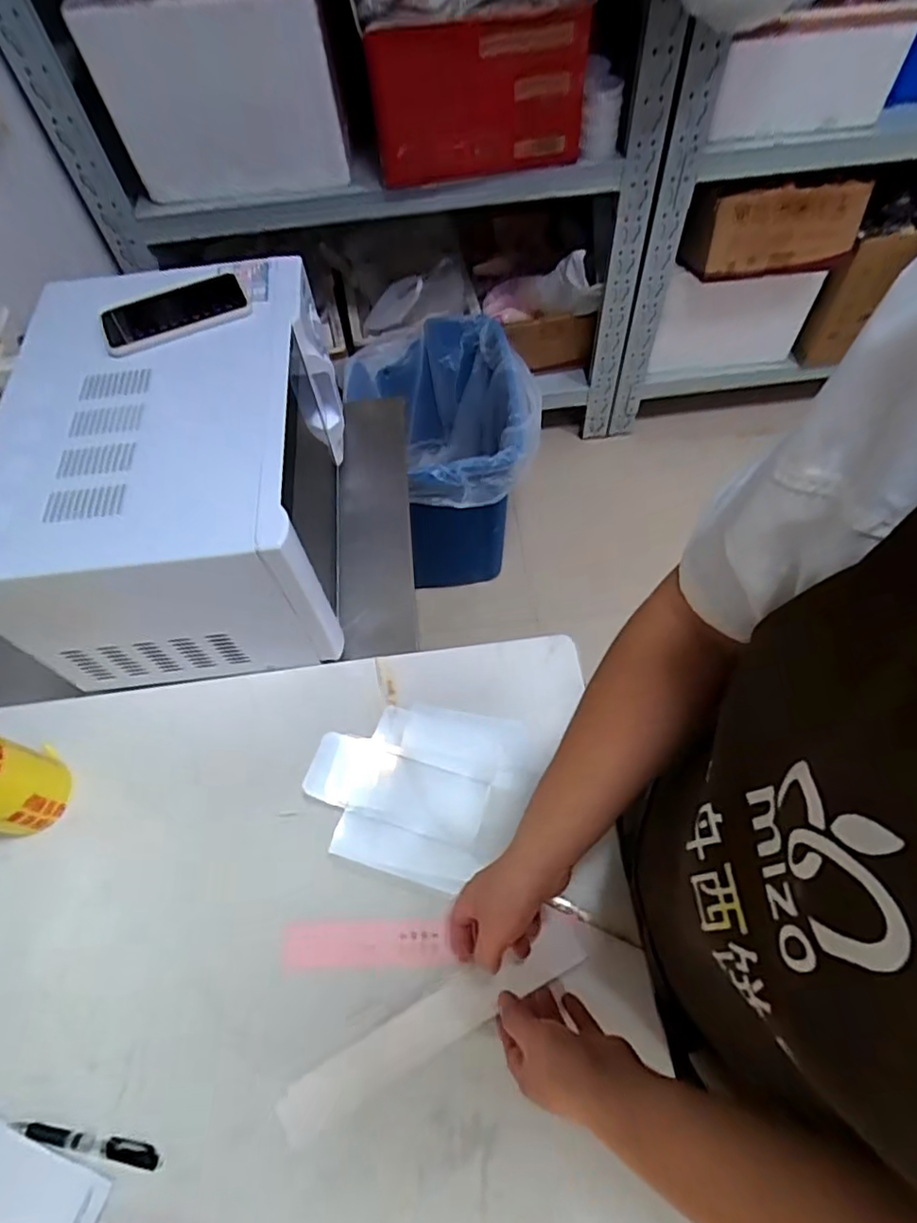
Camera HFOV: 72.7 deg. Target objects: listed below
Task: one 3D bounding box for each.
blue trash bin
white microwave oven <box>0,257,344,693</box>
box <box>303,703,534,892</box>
[{"bbox_3d":[-0.027,-0.396,1.594,0.384,0.494,0.547,-8,62,-1],"label":"blue trash bin"},{"bbox_3d":[-0.326,-0.171,0.755,0.335,0.235,0.441,-7,62,-1],"label":"white microwave oven"},{"bbox_3d":[-0.044,0.184,0.675,0.223,0.021,0.184,11,63,8],"label":"box"}]

